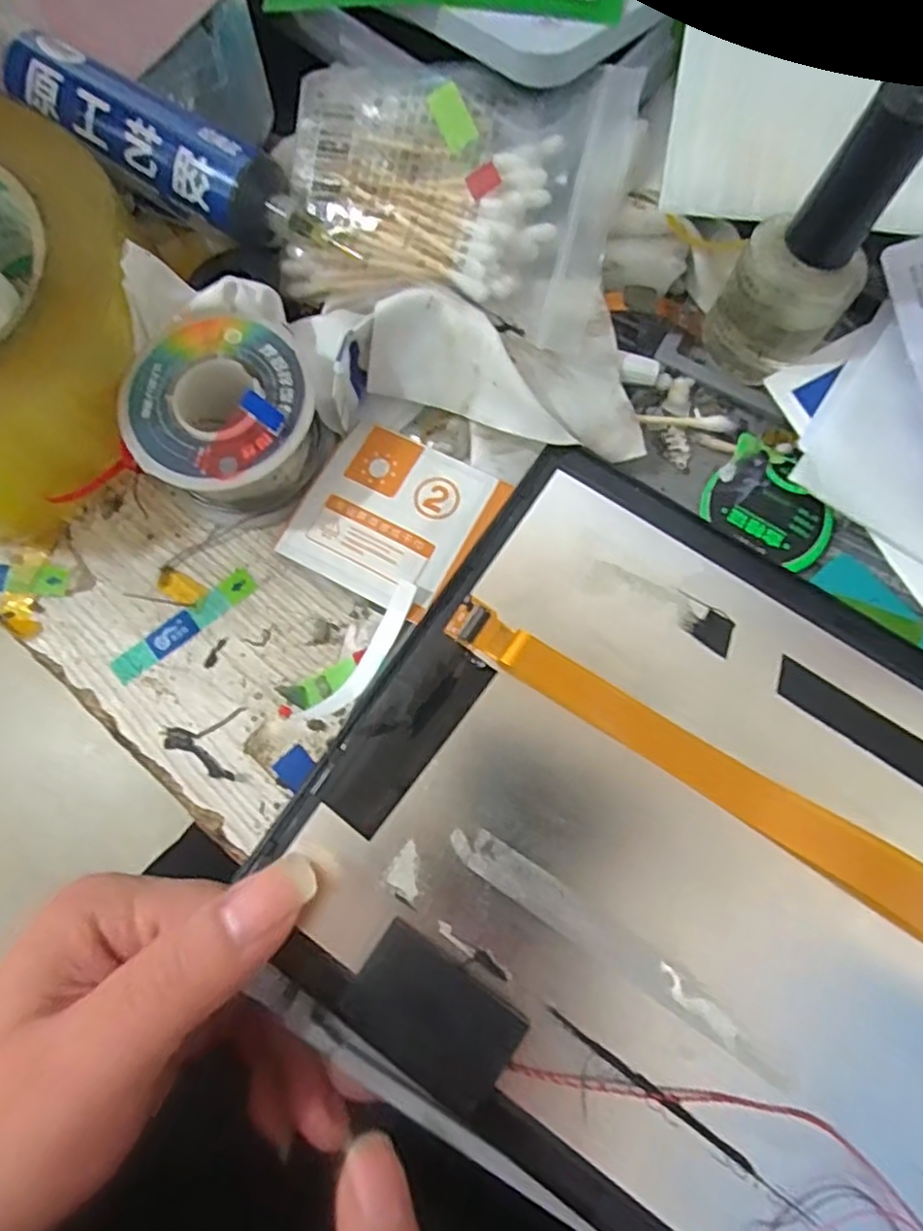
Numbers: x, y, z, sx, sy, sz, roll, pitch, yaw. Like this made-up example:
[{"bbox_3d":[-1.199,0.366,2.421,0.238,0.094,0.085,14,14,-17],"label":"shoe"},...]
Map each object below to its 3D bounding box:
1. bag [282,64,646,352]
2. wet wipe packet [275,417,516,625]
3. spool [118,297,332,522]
[{"bbox_3d":[-0.004,-0.120,0.202,0.096,0.022,0.069,12,95,12],"label":"bag"},{"bbox_3d":[-0.021,-0.029,0.206,0.053,0.006,0.050,29,78,8],"label":"wet wipe packet"},{"bbox_3d":[-0.069,-0.057,0.201,0.049,0.031,0.054,-36,78,-8],"label":"spool"}]

